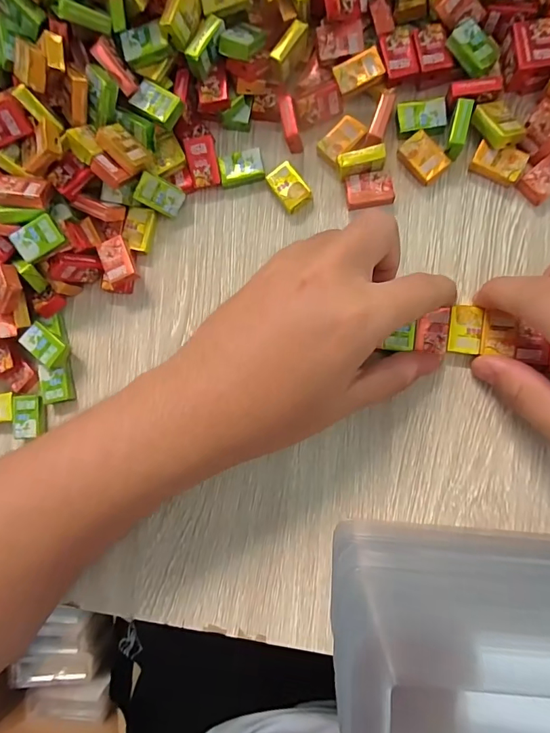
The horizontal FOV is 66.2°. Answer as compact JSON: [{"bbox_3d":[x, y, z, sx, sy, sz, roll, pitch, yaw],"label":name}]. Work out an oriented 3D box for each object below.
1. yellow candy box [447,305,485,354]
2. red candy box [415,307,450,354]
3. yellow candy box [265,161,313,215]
[{"bbox_3d":[0.101,-0.019,0.222,0.016,0.004,0.025,7,90,8],"label":"yellow candy box"},{"bbox_3d":[0.084,-0.019,0.224,0.016,0.004,0.023,8,90,8],"label":"red candy box"},{"bbox_3d":[0.008,-0.103,0.244,0.017,0.008,0.026,-35,82,5],"label":"yellow candy box"}]

